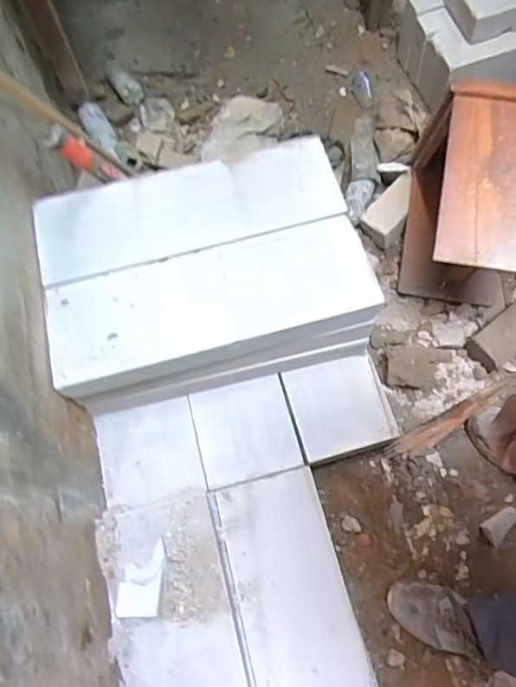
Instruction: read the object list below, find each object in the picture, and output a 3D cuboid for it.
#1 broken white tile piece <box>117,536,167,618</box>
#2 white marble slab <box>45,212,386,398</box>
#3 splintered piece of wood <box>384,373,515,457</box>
[{"bbox_3d":[-0.196,0.401,0.871,0.071,0.016,0.118,4,69,4],"label":"broken white tile piece"},{"bbox_3d":[-0.082,-0.080,0.949,0.585,0.075,0.214,-15,69,-3],"label":"white marble slab"},{"bbox_3d":[0.480,0.158,1.164,0.411,0.030,0.049,-28,65,-3],"label":"splintered piece of wood"}]

